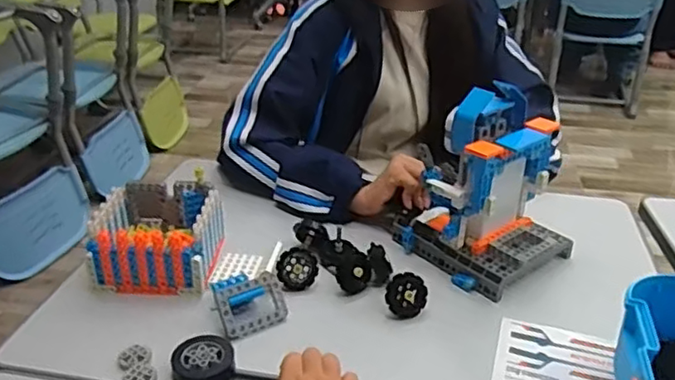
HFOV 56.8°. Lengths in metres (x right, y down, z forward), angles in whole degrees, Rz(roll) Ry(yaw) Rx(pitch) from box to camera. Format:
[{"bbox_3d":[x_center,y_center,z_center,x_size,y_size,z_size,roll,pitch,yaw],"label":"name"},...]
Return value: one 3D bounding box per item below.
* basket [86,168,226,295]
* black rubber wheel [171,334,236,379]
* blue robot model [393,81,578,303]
[{"bbox_3d":[-0.210,0.050,0.749,0.129,0.083,0.137,2,29,4],"label":"basket"},{"bbox_3d":[-0.131,0.167,0.612,0.058,0.018,0.064,-5,29,-10],"label":"black rubber wheel"},{"bbox_3d":[0.178,-0.008,0.750,0.146,0.195,0.170,-22,36,-35],"label":"blue robot model"}]

